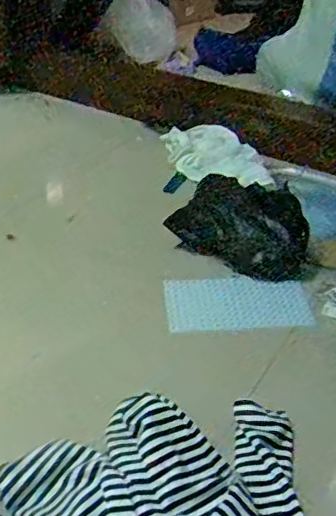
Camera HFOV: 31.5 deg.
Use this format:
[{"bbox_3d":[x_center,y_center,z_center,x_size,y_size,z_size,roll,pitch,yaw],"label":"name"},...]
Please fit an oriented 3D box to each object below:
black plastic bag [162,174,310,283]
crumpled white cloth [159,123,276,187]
[{"bbox_3d":[0.121,-0.054,1.039,0.246,0.166,0.072,25,43,28],"label":"black plastic bag"},{"bbox_3d":[0.095,-0.247,1.337,0.156,0.075,0.289,-18,42,-24],"label":"crumpled white cloth"}]

